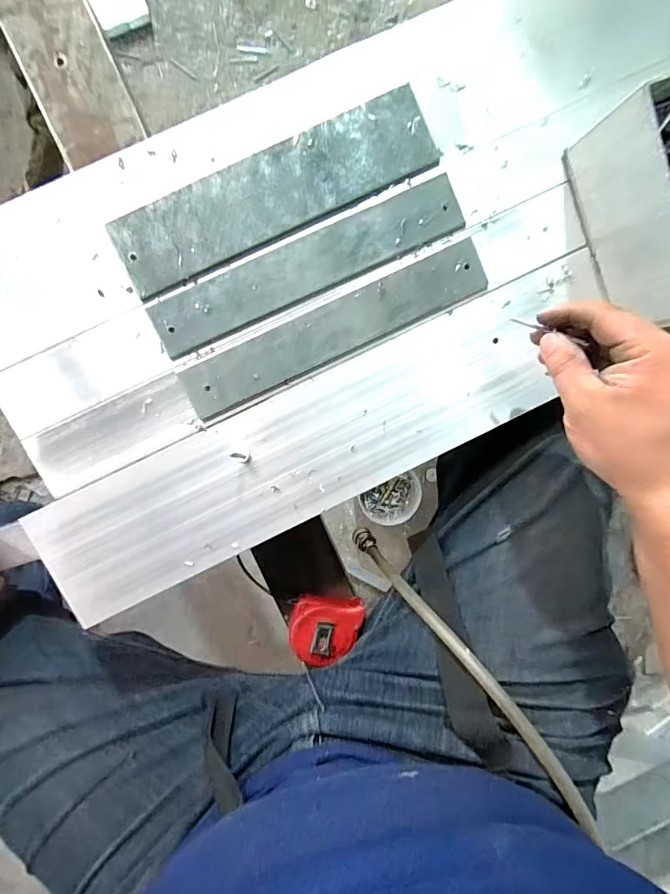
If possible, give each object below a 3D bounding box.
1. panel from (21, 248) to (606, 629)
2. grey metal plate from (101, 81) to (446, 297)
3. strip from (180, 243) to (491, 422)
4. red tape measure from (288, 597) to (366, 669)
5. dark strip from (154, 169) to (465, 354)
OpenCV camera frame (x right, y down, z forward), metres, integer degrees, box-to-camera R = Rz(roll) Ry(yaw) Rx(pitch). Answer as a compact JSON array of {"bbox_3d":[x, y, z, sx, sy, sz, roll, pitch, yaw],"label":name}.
[{"bbox_3d":[-0.002,-0.006,0.362,0.469,0.011,0.101,-26,98,-1],"label":"panel"},{"bbox_3d":[-0.043,-0.187,0.336,0.241,0.004,0.058,-27,98,-1],"label":"grey metal plate"},{"bbox_3d":[0.001,-0.090,0.351,0.242,0.004,0.040,-25,98,-2],"label":"strip"},{"bbox_3d":[-0.010,0.183,0.460,0.070,0.032,0.062,9,96,-6],"label":"red tape measure"},{"bbox_3d":[-0.019,-0.136,0.343,0.242,0.004,0.042,-24,98,-2],"label":"dark strip"}]

